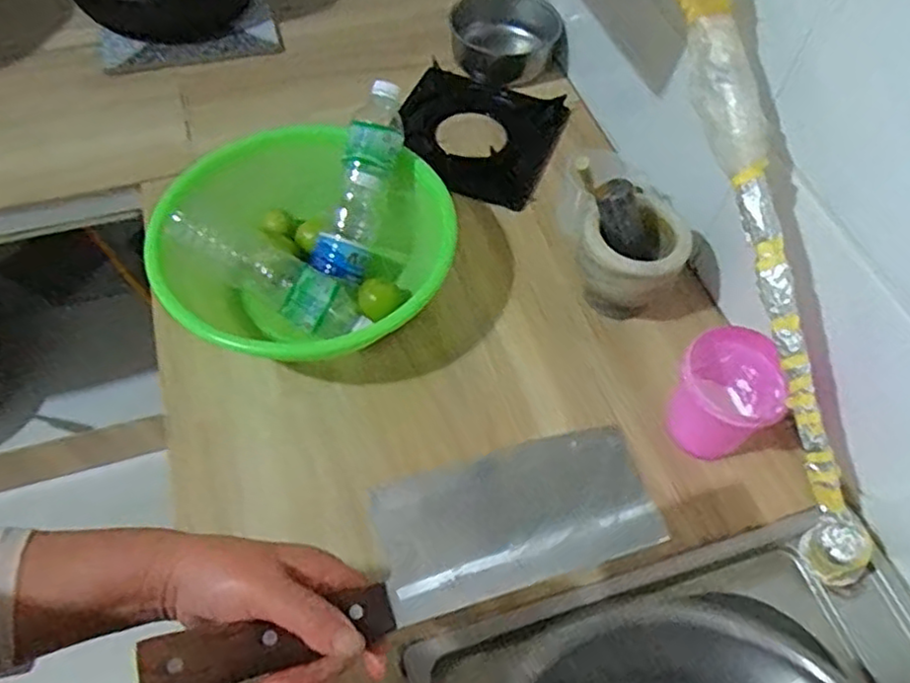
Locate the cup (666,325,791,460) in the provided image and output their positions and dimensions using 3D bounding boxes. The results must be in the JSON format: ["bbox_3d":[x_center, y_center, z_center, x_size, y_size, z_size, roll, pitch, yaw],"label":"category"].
[{"bbox_3d":[0.251,0.047,0.644,0.087,0.100,0.100,22,60,12],"label":"cup"}]

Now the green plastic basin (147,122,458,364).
[{"bbox_3d":[-0.149,-0.089,0.713,0.293,0.104,0.273,-2,58,-3],"label":"green plastic basin"}]

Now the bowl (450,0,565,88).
[{"bbox_3d":[0.073,-0.439,0.986,0.152,0.055,0.163,1,57,-1],"label":"bowl"}]

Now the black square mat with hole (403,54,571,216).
[{"bbox_3d":[0.027,-0.274,0.893,0.211,0.017,0.201,24,60,13],"label":"black square mat with hole"}]

